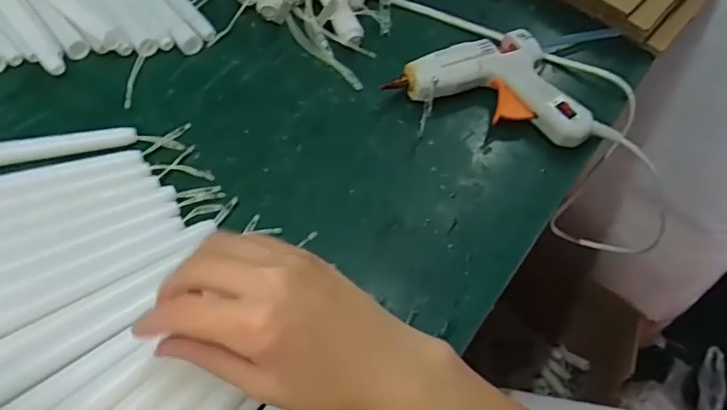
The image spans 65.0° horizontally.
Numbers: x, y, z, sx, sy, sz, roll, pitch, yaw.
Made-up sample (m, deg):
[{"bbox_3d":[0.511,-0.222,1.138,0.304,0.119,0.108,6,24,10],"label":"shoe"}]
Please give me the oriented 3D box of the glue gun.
[{"bbox_3d":[0.094,-0.078,0.430,0.125,0.029,0.108,-16,62,-16],"label":"glue gun"}]

